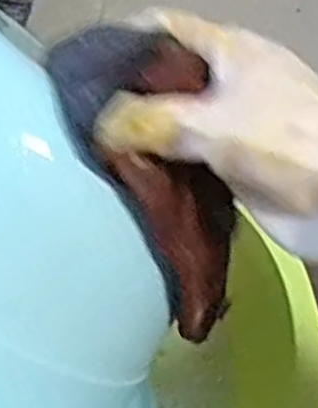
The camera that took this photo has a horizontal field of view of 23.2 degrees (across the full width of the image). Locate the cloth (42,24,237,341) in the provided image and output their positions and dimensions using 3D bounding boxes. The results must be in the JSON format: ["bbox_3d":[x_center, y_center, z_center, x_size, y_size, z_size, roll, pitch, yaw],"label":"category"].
[{"bbox_3d":[0.010,-0.003,0.398,0.068,0.197,0.034,-32,35,-11],"label":"cloth"}]

